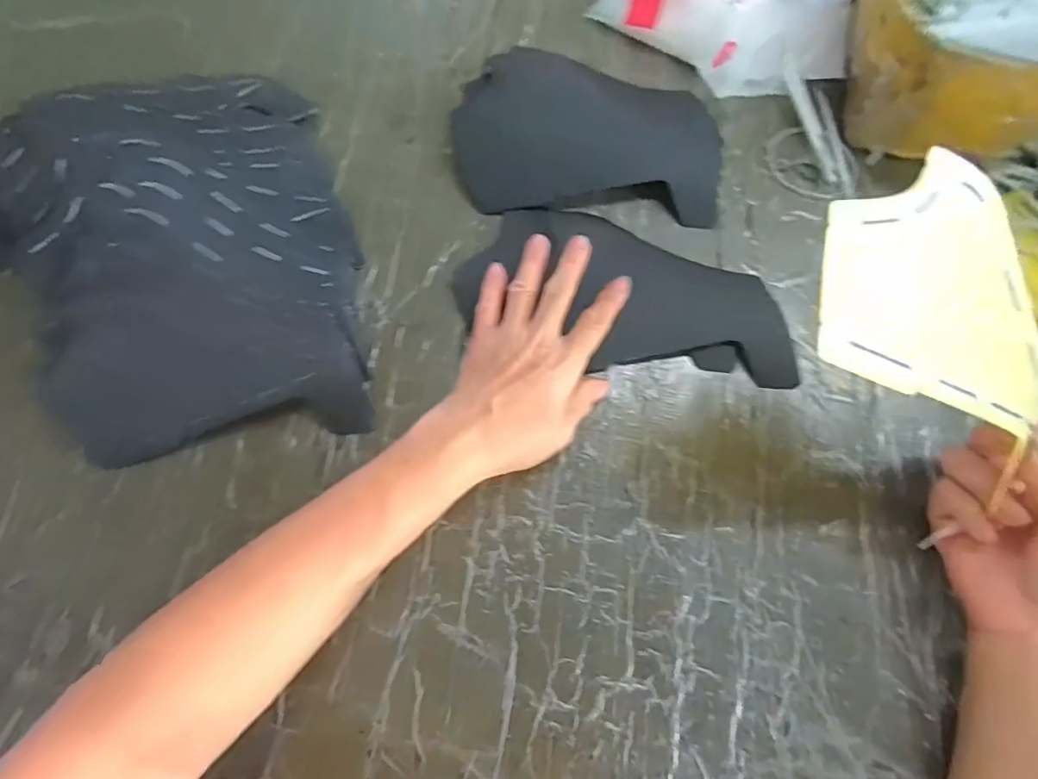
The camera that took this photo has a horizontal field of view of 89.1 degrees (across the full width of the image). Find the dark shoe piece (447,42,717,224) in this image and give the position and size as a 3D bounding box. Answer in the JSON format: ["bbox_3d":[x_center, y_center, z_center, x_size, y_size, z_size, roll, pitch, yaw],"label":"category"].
[{"bbox_3d":[0.054,-0.199,0.403,0.199,0.025,0.133,3,75,2],"label":"dark shoe piece"}]

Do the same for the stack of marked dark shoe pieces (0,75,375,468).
[{"bbox_3d":[-0.248,-0.091,0.360,0.251,0.052,0.303,-20,75,-4],"label":"stack of marked dark shoe pieces"}]

